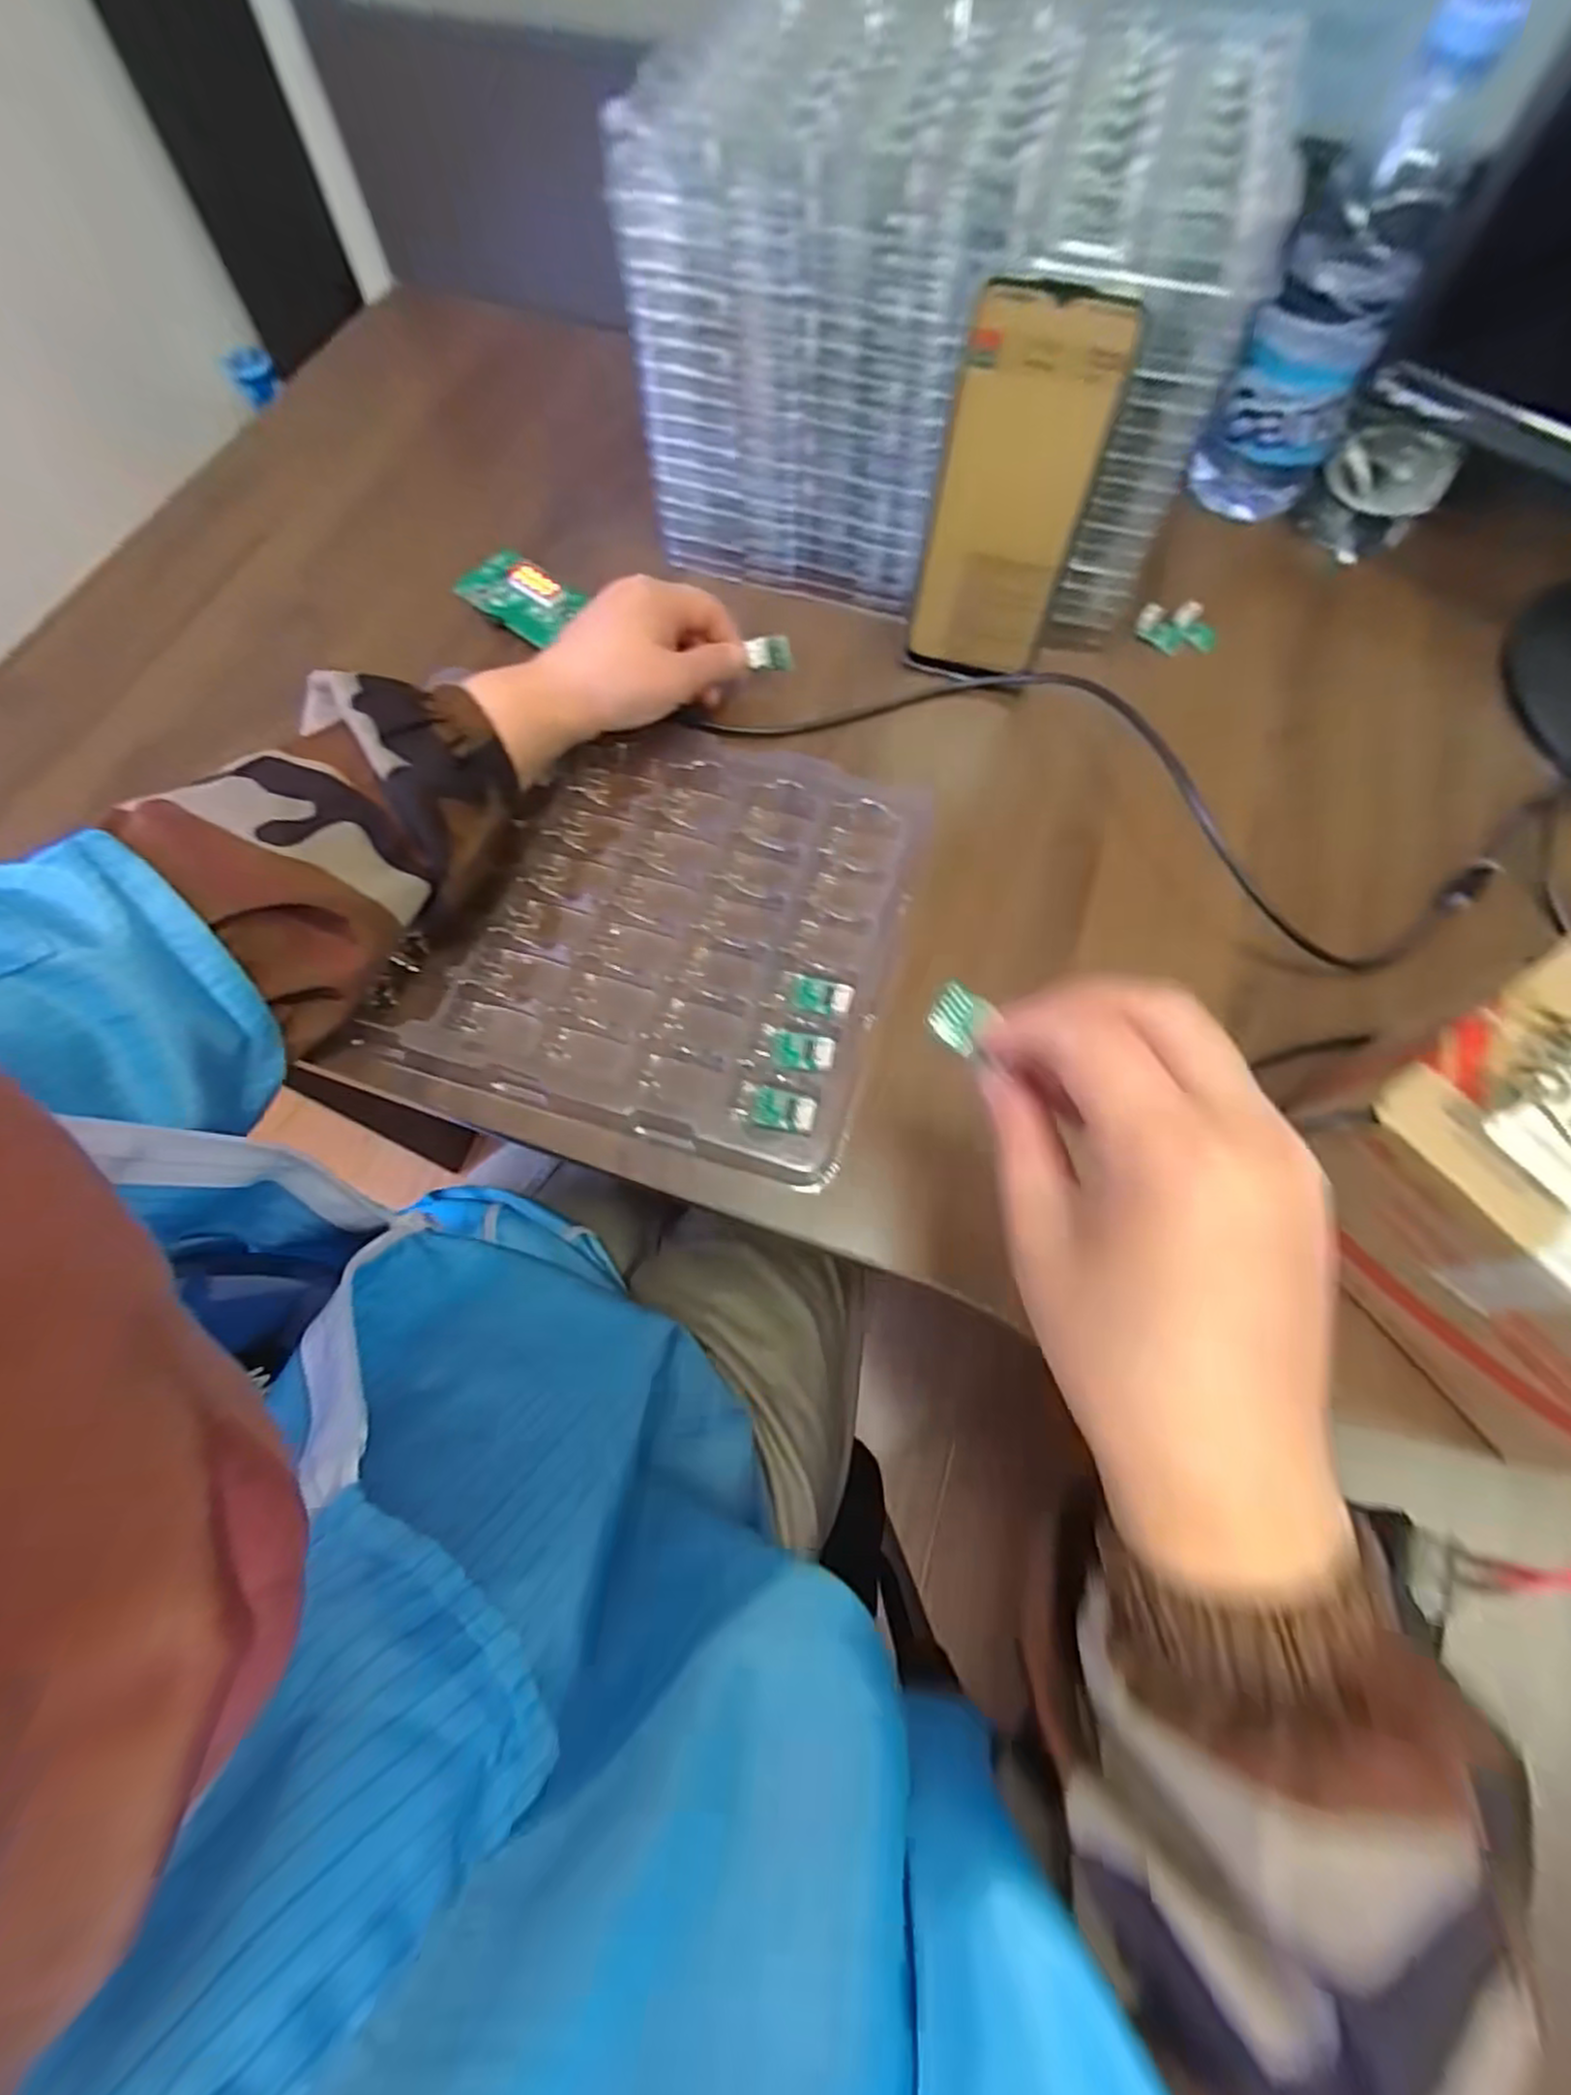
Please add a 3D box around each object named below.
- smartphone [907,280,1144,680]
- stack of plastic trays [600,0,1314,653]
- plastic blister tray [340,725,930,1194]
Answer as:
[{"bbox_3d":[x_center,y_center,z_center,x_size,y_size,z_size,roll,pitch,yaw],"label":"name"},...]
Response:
[{"bbox_3d":[0.109,-0.265,0.366,0.072,0.157,0.013,17,60,8],"label":"smartphone"},{"bbox_3d":[0.083,-0.379,0.402,0.278,0.192,0.192,16,68,6],"label":"stack of plastic trays"},{"bbox_3d":[-0.059,-0.063,0.359,0.218,0.020,0.215,15,70,7],"label":"plastic blister tray"}]

